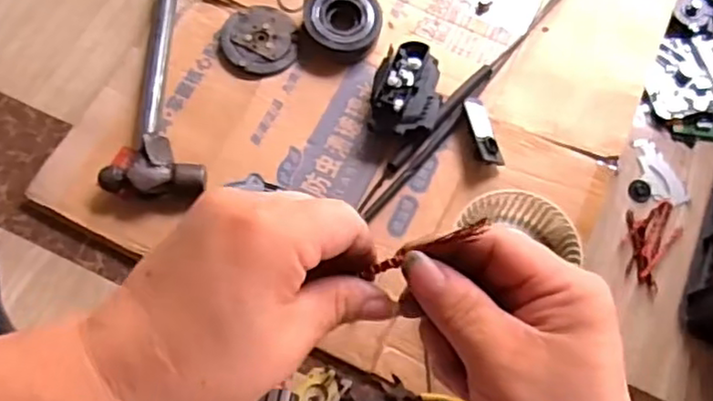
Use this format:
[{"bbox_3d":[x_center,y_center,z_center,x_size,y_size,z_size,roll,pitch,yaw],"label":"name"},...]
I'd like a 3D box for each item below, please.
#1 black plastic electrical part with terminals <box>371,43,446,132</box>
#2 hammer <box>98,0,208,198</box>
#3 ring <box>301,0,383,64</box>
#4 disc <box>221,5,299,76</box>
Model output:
[{"bbox_3d":[0.066,-0.138,0.876,0.090,0.063,0.121,12,68,0],"label":"black plastic electrical part with terminals"},{"bbox_3d":[-0.241,-0.160,0.870,0.120,0.044,0.357,2,65,-2],"label":"hammer"},{"bbox_3d":[-0.021,-0.245,0.922,0.105,0.046,0.099,2,69,-4],"label":"ring"},{"bbox_3d":[-0.133,-0.221,0.914,0.098,0.017,0.103,1,65,-2],"label":"disc"}]

